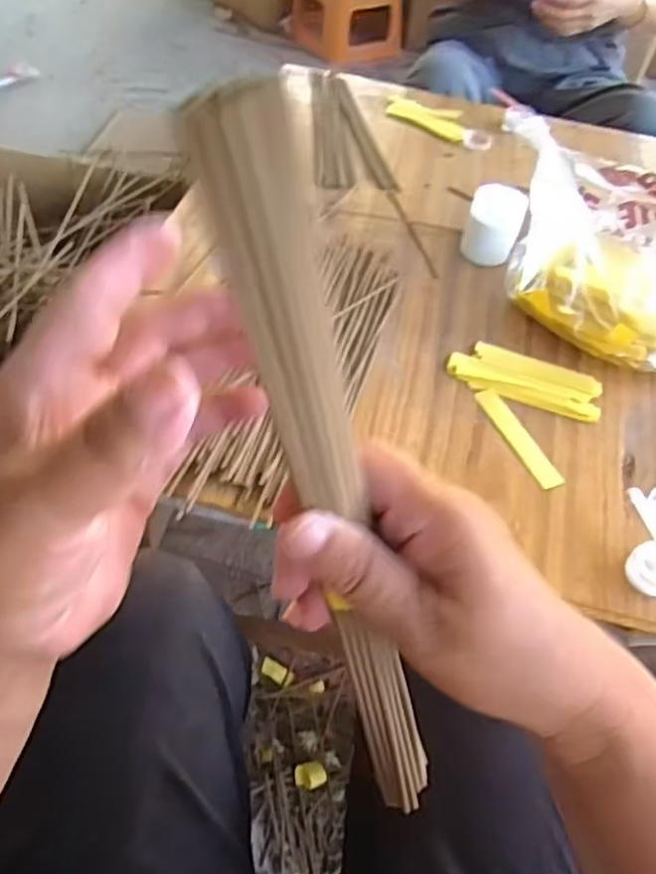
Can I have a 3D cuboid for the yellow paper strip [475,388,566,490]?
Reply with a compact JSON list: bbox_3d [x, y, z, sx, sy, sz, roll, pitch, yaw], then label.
[{"bbox_3d":[0.165,-0.001,0.592,0.020,0.004,0.111,-16,55,-18],"label":"yellow paper strip"}]

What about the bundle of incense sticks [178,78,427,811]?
[{"bbox_3d":[0.009,0.046,0.243,0.025,0.315,0.032,18,50,31],"label":"bundle of incense sticks"}]

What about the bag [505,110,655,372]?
[{"bbox_3d":[0.306,-0.194,0.693,0.233,0.106,0.271,-1,52,-7],"label":"bag"}]

